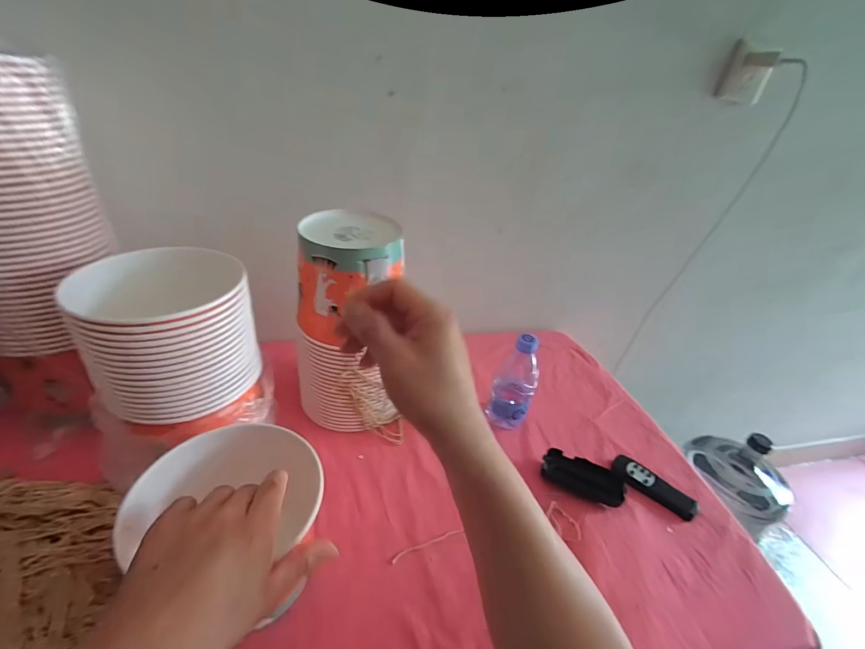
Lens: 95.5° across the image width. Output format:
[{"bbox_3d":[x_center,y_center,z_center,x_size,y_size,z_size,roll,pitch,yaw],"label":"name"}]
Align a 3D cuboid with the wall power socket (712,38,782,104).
[{"bbox_3d":[0.525,-0.418,0.657,0.068,0.077,0.048,22,36,21],"label":"wall power socket"}]

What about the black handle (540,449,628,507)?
[{"bbox_3d":[0.213,0.216,0.557,0.110,0.021,0.058,18,35,16],"label":"black handle"}]

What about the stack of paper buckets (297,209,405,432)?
[{"bbox_3d":[-0.114,0.012,0.556,0.131,0.289,0.124,11,34,5],"label":"stack of paper buckets"}]

